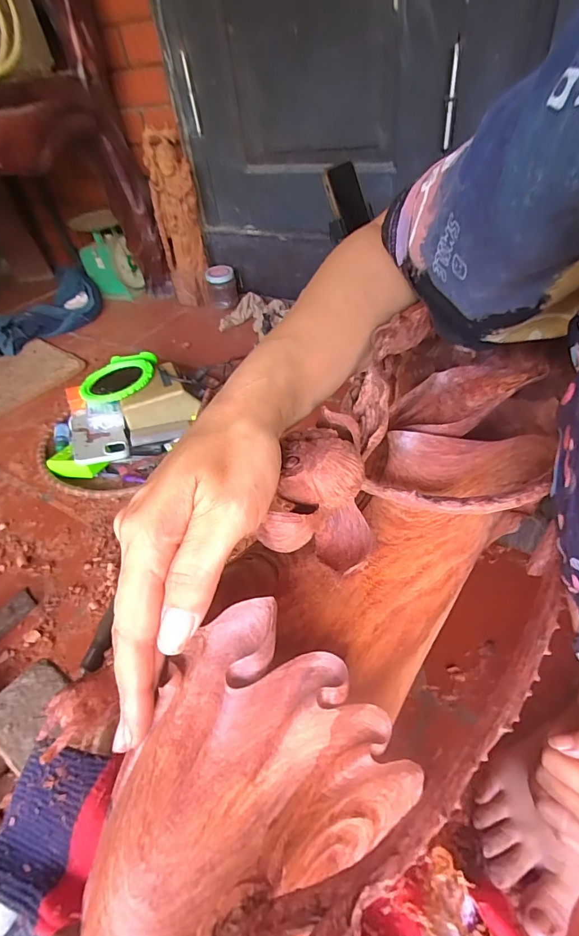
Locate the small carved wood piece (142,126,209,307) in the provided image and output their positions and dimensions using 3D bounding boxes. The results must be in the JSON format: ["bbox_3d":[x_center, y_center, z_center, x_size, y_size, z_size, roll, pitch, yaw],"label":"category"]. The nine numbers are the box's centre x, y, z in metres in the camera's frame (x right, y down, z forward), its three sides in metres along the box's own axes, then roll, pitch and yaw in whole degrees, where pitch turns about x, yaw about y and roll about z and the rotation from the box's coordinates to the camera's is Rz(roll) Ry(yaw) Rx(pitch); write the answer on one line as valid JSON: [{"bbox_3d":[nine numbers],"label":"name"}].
[{"bbox_3d":[-0.271,-0.595,1.099,0.105,0.388,0.076,-17,44,-9],"label":"small carved wood piece"}]

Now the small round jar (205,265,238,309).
[{"bbox_3d":[-0.179,-0.484,1.159,0.073,0.104,0.072,-4,45,4],"label":"small round jar"}]

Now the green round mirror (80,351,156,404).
[{"bbox_3d":[-0.313,-0.163,0.802,0.128,0.028,0.137,-7,43,2],"label":"green round mirror"}]

